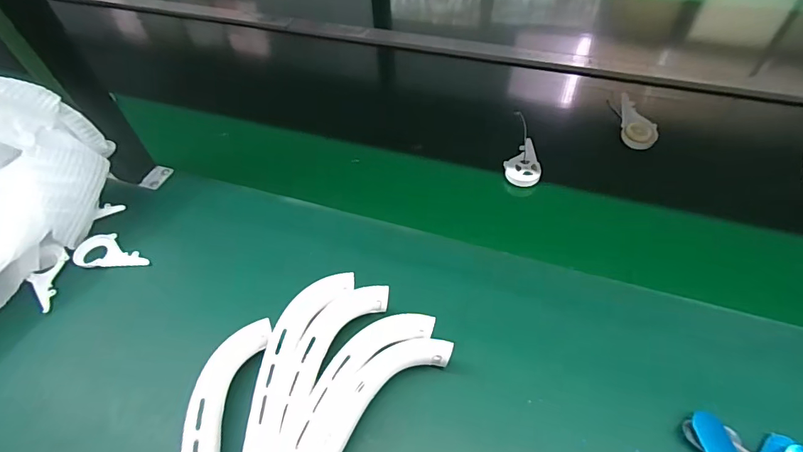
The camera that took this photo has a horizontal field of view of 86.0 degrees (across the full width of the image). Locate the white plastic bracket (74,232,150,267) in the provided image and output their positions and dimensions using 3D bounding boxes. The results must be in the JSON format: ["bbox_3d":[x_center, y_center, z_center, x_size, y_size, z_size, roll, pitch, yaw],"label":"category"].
[{"bbox_3d":[-0.352,0.029,0.529,0.089,0.008,0.048,-3,52,3],"label":"white plastic bracket"}]

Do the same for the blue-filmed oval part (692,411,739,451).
[{"bbox_3d":[0.259,0.180,0.349,0.026,0.005,0.056,-7,51,0],"label":"blue-filmed oval part"}]

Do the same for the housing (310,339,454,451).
[{"bbox_3d":[-0.037,0.167,0.368,0.052,0.039,0.202,34,63,25],"label":"housing"}]

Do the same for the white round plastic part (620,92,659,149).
[{"bbox_3d":[0.336,-0.149,0.616,0.041,0.025,0.092,2,52,7],"label":"white round plastic part"}]

